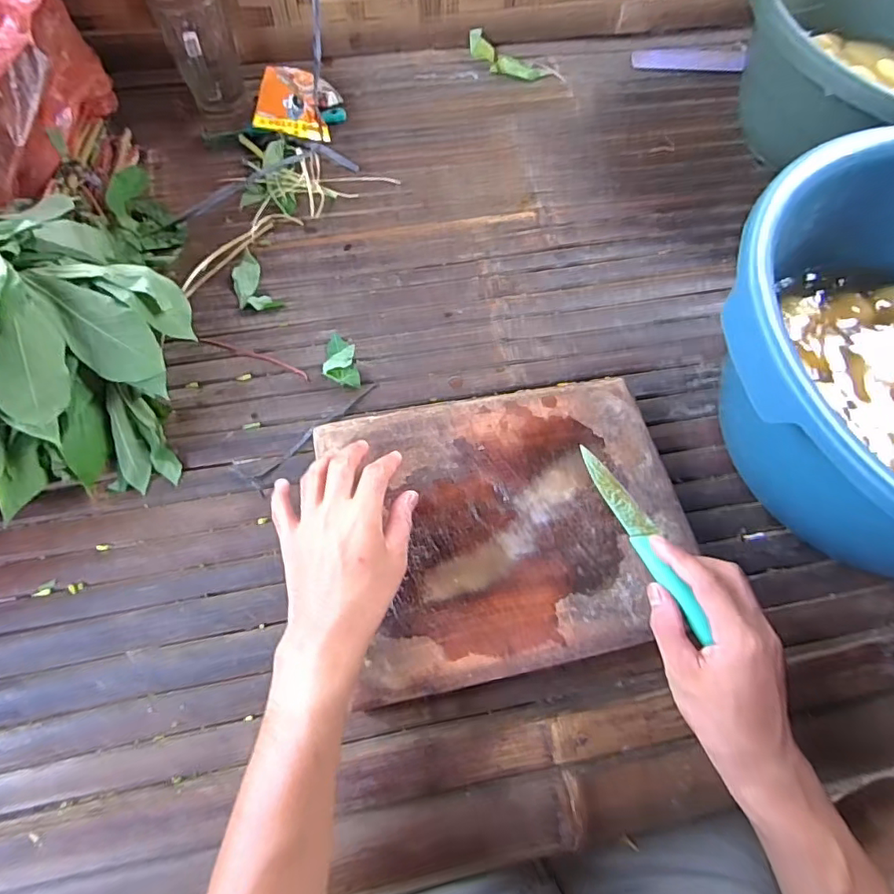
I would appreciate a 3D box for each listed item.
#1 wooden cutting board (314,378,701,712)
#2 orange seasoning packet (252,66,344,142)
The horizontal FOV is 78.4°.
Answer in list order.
[{"bbox_3d":[0.053,0.060,0.446,0.269,0.021,0.223,-11,66,-6],"label":"wooden cutting board"},{"bbox_3d":[-0.177,-0.411,0.655,0.087,0.024,0.095,11,81,-11],"label":"orange seasoning packet"}]

